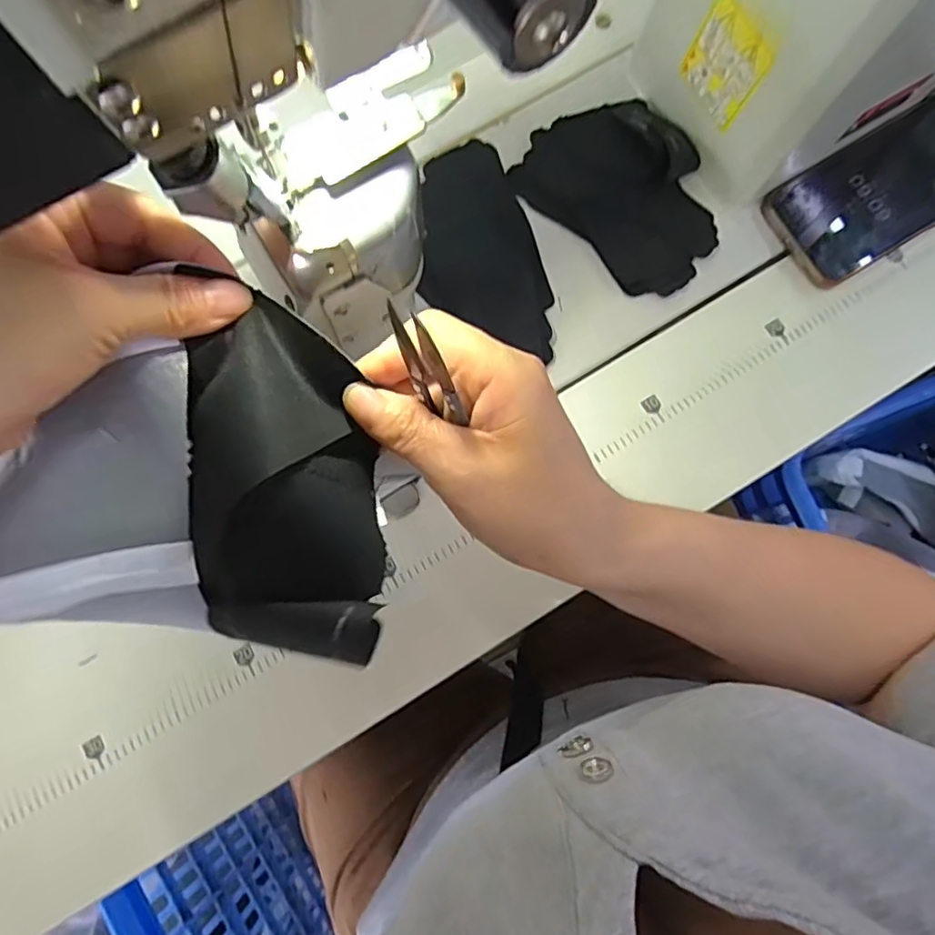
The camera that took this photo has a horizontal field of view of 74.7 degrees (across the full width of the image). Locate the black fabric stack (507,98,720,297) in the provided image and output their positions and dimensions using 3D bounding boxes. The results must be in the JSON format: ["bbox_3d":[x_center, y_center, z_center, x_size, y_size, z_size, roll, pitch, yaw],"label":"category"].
[{"bbox_3d":[0.108,-0.185,0.402,0.134,0.035,0.104,43,81,10],"label":"black fabric stack"}]

